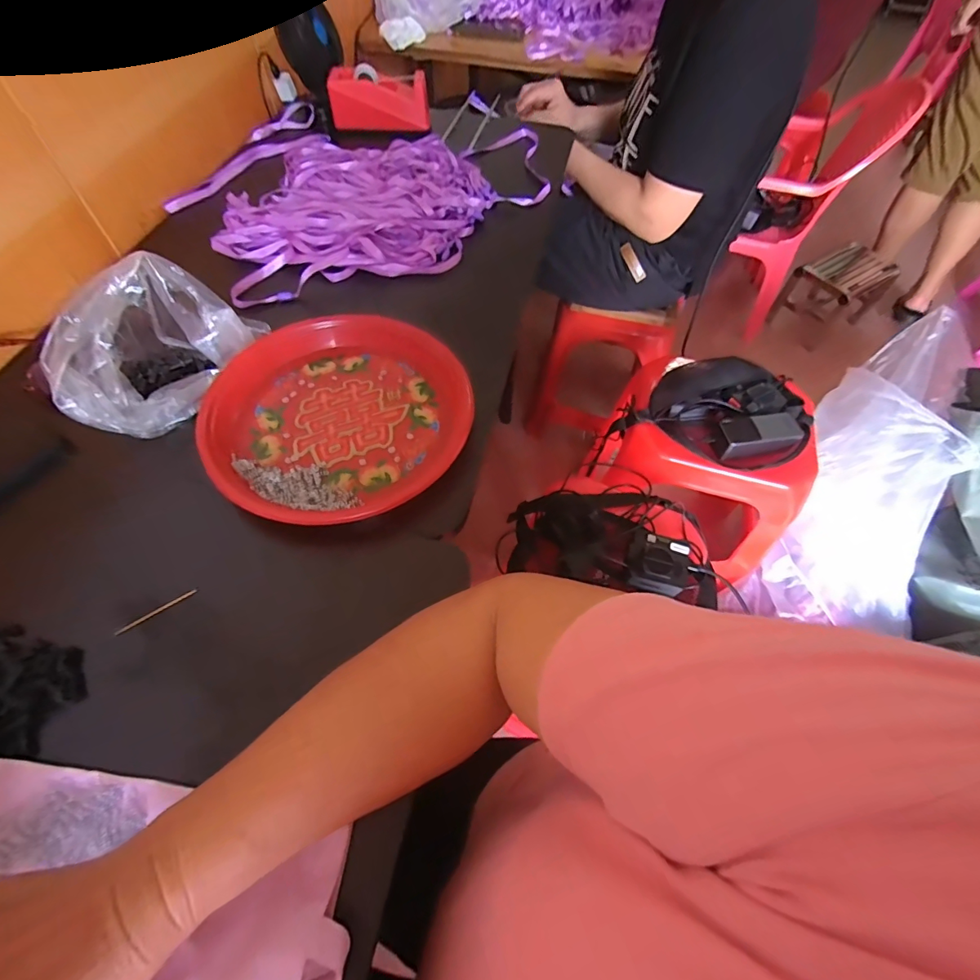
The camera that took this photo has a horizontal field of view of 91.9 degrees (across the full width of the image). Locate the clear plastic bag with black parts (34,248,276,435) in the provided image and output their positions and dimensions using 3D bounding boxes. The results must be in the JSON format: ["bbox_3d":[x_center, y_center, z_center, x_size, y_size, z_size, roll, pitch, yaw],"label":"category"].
[{"bbox_3d":[-0.304,-0.131,0.425,0.088,0.105,0.170,21,60,10],"label":"clear plastic bag with black parts"}]

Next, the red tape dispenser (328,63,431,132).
[{"bbox_3d":[-0.172,-0.607,0.748,0.154,0.071,0.053,7,58,2],"label":"red tape dispenser"}]

